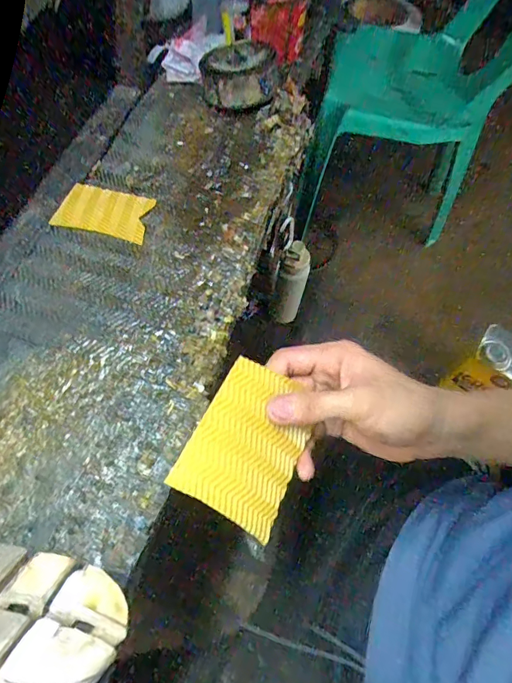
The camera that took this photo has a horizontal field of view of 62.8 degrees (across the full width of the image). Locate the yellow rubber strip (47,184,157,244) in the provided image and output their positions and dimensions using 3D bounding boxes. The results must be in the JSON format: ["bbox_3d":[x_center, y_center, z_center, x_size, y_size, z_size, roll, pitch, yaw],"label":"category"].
[{"bbox_3d":[-0.173,-0.154,0.489,0.108,0.008,0.069,16,63,4],"label":"yellow rubber strip"}]

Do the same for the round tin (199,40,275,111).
[{"bbox_3d":[-0.027,-0.356,0.573,0.098,0.056,0.097,2,63,-3],"label":"round tin"}]

